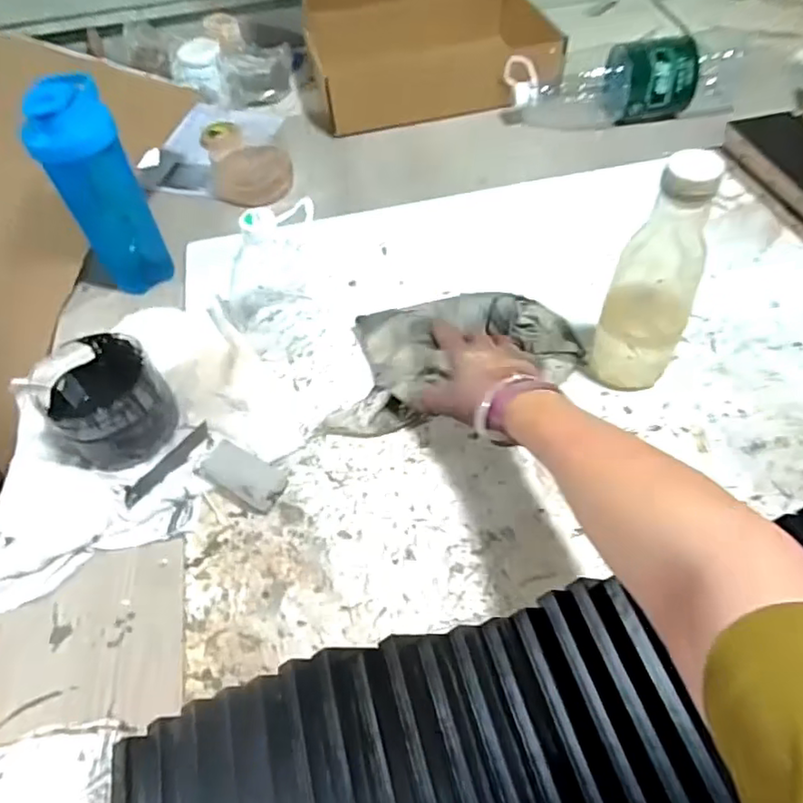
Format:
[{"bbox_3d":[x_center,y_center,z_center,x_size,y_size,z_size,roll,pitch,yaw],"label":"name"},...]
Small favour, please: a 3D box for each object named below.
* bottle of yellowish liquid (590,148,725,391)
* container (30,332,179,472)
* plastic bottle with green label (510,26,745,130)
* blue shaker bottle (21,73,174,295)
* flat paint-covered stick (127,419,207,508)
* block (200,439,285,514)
[{"bbox_3d":[0.218,-0.099,0.519,0.069,0.233,0.059,25,59,21],"label":"bottle of yellowish liquid"},{"bbox_3d":[-0.279,0.002,0.562,0.108,0.077,0.114,-2,53,3],"label":"container"},{"bbox_3d":[0.328,-0.472,0.883,0.346,0.100,0.107,-1,53,4],"label":"plastic bottle with green label"},{"bbox_3d":[-0.326,-0.228,0.661,0.085,0.224,0.072,-21,54,-11],"label":"blue shaker bottle"},{"bbox_3d":[-0.218,0.058,0.565,0.022,0.007,0.098,32,61,25],"label":"flat paint-covered stick"},{"bbox_3d":[-0.142,0.066,0.543,0.077,0.025,0.040,28,60,23],"label":"block"}]

